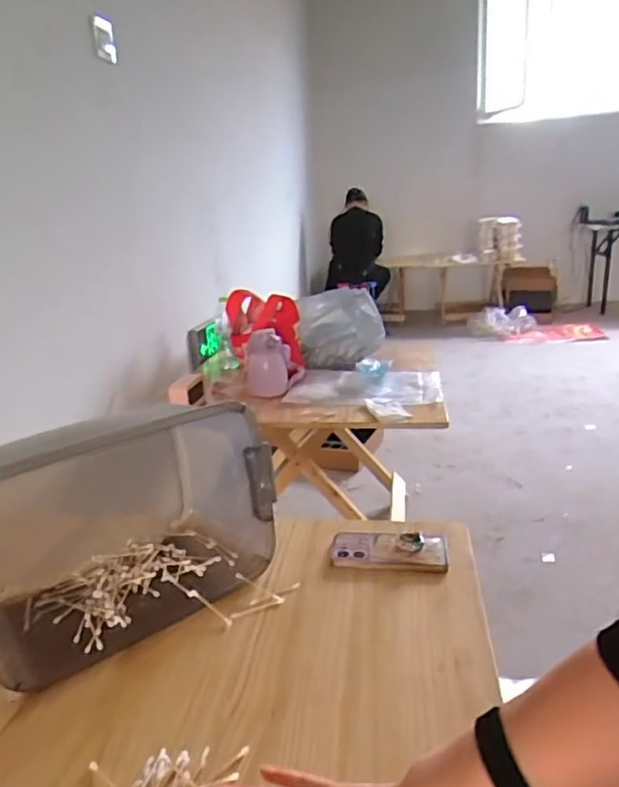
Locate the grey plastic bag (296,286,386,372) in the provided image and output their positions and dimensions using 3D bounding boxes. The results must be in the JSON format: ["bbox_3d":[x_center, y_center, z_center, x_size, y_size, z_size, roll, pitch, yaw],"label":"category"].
[{"bbox_3d":[0.107,-0.210,1.938,0.278,0.251,0.067,-11,5,-13],"label":"grey plastic bag"}]

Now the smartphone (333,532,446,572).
[{"bbox_3d":[0.114,0.219,0.856,0.161,0.020,0.086,0,18,11],"label":"smartphone"}]

